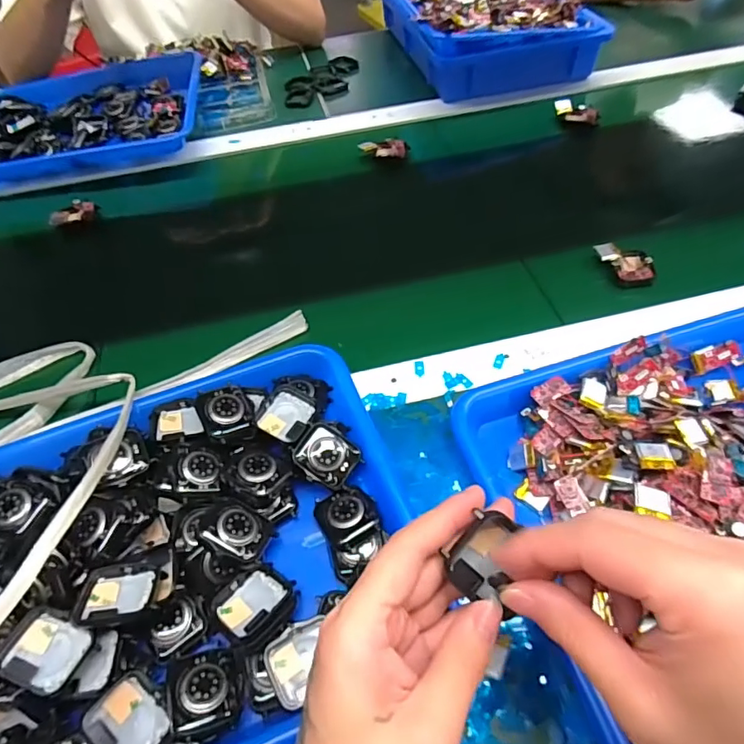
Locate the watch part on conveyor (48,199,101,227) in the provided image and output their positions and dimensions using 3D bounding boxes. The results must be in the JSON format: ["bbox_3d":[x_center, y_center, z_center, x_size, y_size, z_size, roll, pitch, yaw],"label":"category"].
[{"bbox_3d":[-0.345,-0.183,0.594,0.054,0.022,0.017,-29,57,-17],"label":"watch part on conveyor"}]

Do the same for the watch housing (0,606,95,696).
[{"bbox_3d":[-0.180,0.154,0.283,0.041,0.012,0.034,14,56,14],"label":"watch housing"}]

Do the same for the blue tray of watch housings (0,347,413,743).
[{"bbox_3d":[-0.139,0.115,0.313,0.318,0.053,0.246,-18,54,-9],"label":"blue tray of watch housings"}]

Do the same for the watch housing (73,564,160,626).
[{"bbox_3d":[-0.148,0.130,0.302,0.042,0.013,0.033,-7,53,-2],"label":"watch housing"}]

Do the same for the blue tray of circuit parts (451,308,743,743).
[{"bbox_3d":[0.247,0.070,0.334,0.327,0.050,0.254,-17,54,-9],"label":"blue tray of circuit parts"}]

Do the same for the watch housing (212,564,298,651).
[{"bbox_3d":[-0.070,0.139,0.307,0.042,0.011,0.043,33,62,24],"label":"watch housing"}]

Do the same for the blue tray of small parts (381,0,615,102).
[{"bbox_3d":[0.162,-0.532,0.767,0.250,0.085,0.302,-13,54,-6],"label":"blue tray of small parts"}]

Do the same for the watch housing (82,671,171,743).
[{"bbox_3d":[-0.129,0.186,0.272,0.041,0.008,0.034,53,38,4],"label":"watch housing"}]

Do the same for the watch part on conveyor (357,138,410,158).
[{"bbox_3d":[0.016,-0.281,0.645,0.060,0.019,0.020,5,54,7],"label":"watch part on conveyor"}]

